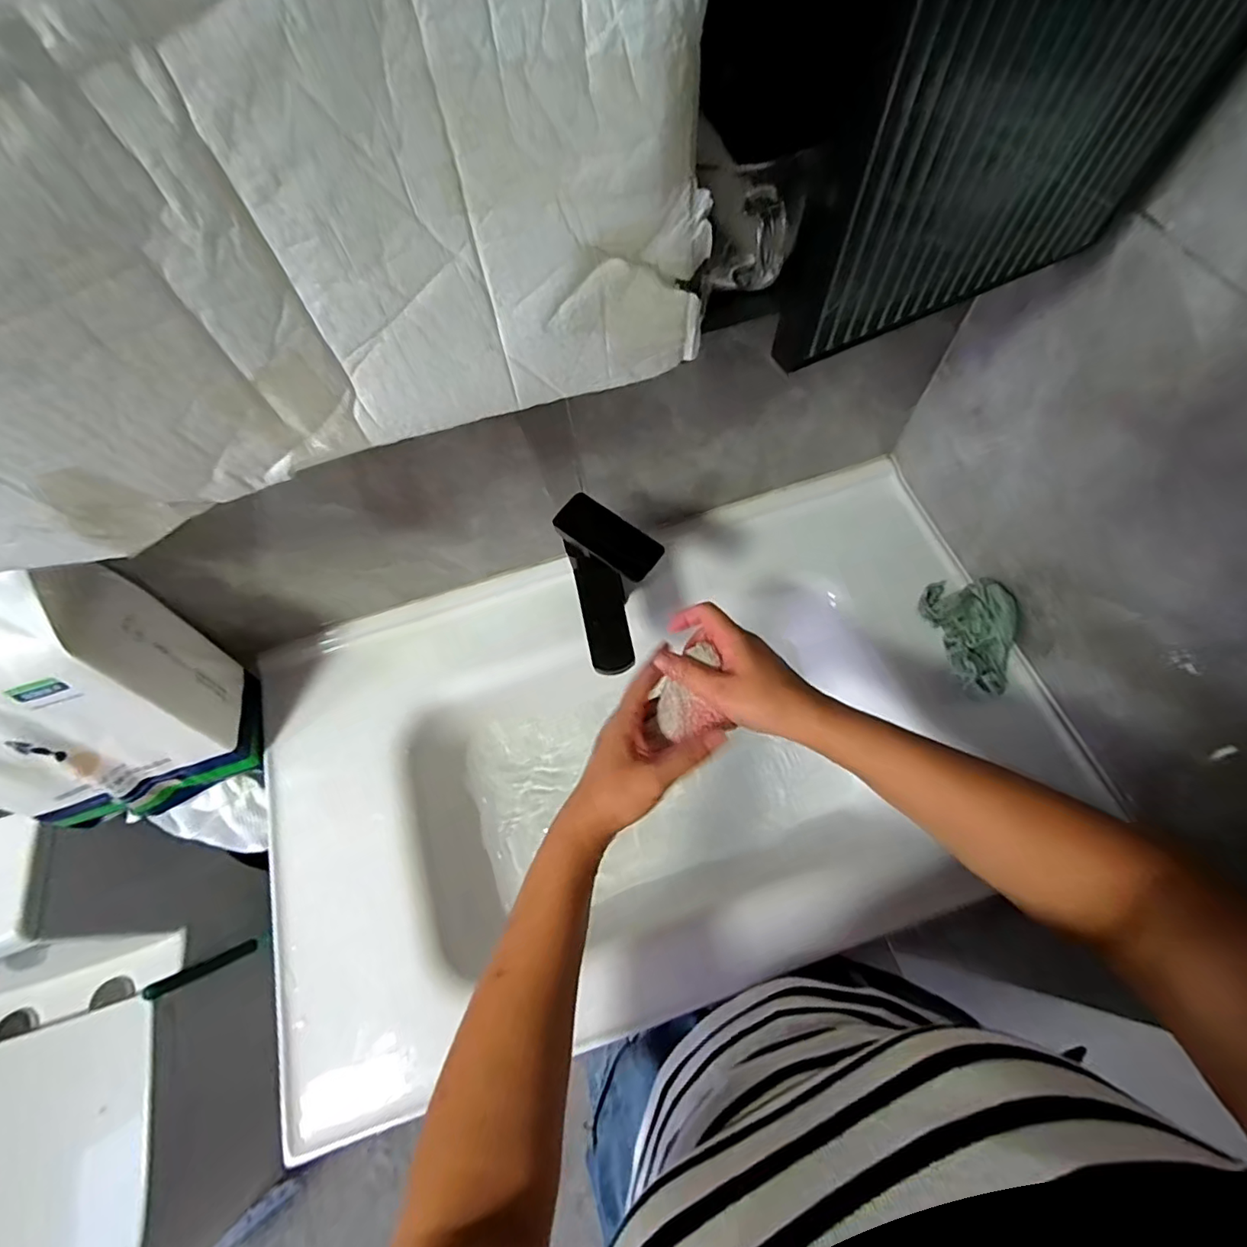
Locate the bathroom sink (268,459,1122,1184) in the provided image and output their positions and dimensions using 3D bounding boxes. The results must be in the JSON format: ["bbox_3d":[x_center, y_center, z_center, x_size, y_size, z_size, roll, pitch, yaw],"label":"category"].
[{"bbox_3d":[0.034,0.143,0.621,0.791,0.144,0.446,-19,66,-5],"label":"bathroom sink"}]

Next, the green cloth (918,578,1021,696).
[{"bbox_3d":[0.367,0.008,0.578,0.076,0.048,0.127,-14,65,-3],"label":"green cloth"}]

